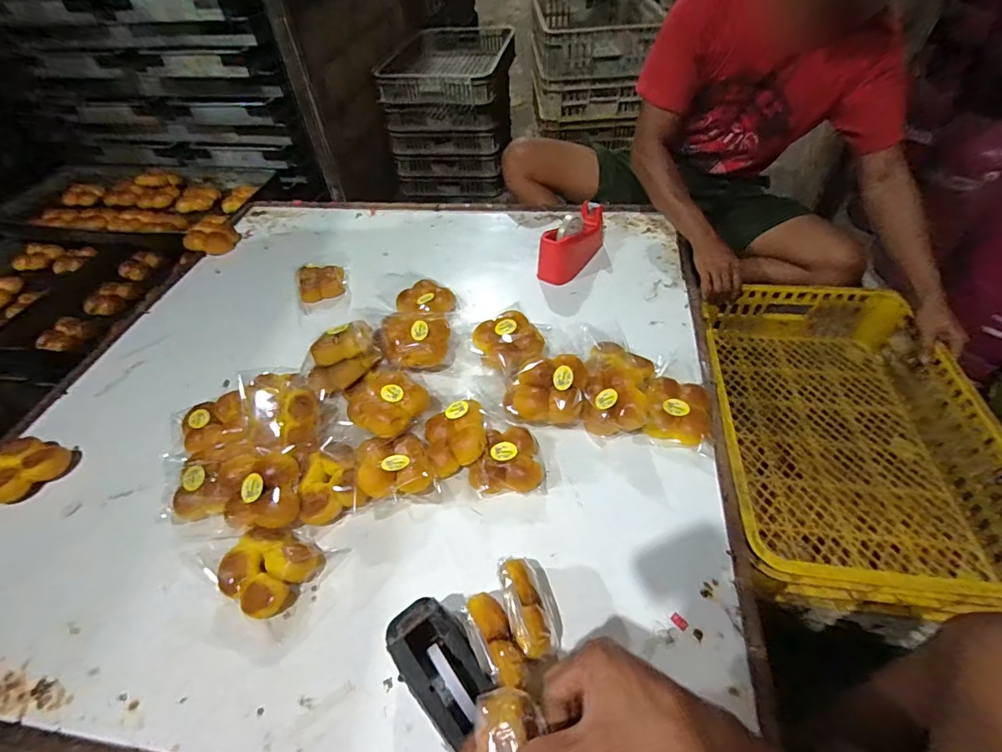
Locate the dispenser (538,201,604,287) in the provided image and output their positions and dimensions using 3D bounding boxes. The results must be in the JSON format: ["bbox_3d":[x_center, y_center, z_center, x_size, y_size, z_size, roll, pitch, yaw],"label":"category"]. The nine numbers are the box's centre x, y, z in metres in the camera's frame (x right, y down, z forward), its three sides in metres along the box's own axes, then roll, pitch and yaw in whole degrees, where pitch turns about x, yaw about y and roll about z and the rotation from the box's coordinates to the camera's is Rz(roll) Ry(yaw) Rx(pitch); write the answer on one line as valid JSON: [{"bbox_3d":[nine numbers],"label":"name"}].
[{"bbox_3d":[0.165,-0.302,1.040,0.082,0.093,0.194,28,56,25],"label":"dispenser"}]

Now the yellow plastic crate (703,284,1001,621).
[{"bbox_3d":[0.581,0.083,0.828,0.405,0.146,0.600,4,49,8],"label":"yellow plastic crate"}]

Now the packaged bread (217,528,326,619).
[{"bbox_3d":[-0.308,0.257,0.626,0.103,0.050,0.102,-2,48,2],"label":"packaged bread"}]

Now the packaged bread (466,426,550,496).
[{"bbox_3d":[0.012,0.128,0.719,0.112,0.048,0.111,-1,48,3],"label":"packaged bread"}]

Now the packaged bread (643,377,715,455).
[{"bbox_3d":[0.286,0.055,0.761,0.111,0.036,0.119,-2,48,2],"label":"packaged bread"}]

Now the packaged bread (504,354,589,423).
[{"bbox_3d":[0.073,0.025,0.762,0.122,0.084,0.110,9,50,11],"label":"packaged bread"}]

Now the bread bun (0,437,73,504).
[{"bbox_3d":[-0.778,0.149,0.751,0.118,0.035,0.113,-2,48,2],"label":"bread bun"}]

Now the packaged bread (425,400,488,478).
[{"bbox_3d":[-0.068,0.101,0.737,0.097,0.043,0.109,-17,58,0],"label":"packaged bread"}]

